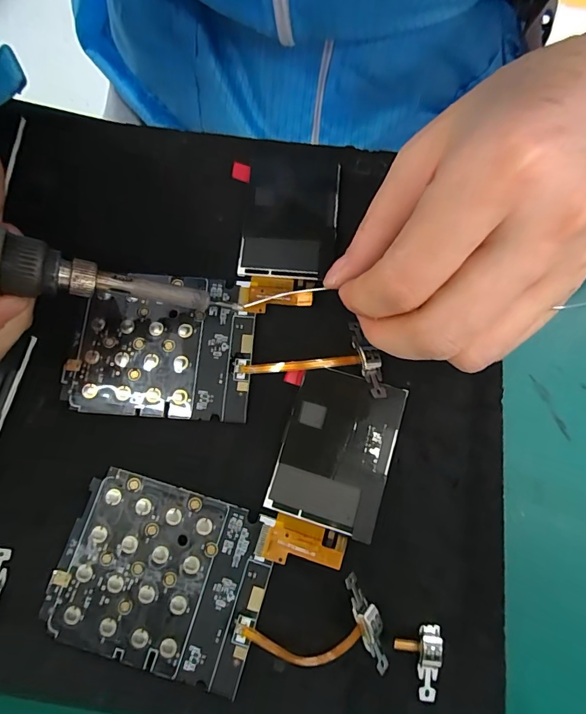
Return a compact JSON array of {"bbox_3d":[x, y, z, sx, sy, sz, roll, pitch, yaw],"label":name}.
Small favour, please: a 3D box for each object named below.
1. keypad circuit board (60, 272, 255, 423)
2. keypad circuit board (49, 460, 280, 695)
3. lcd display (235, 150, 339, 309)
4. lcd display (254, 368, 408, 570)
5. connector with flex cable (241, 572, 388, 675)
[{"bbox_3d":[-0.055,-0.006,0.177,0.074,0.004,0.061,4,77,0],"label":"keypad circuit board"},{"bbox_3d":[-0.048,0.081,0.157,0.075,0.004,0.061,17,78,3],"label":"keypad circuit board"},{"bbox_3d":[-0.002,-0.058,0.193,0.041,0.005,0.078,5,78,2],"label":"lcd display"},{"bbox_3d":[0.015,0.043,0.166,0.042,0.004,0.073,16,78,3],"label":"lcd display"},{"bbox_3d":[0.010,0.103,0.151,0.047,0.005,0.033,-26,79,-6],"label":"connector with flex cable"}]

